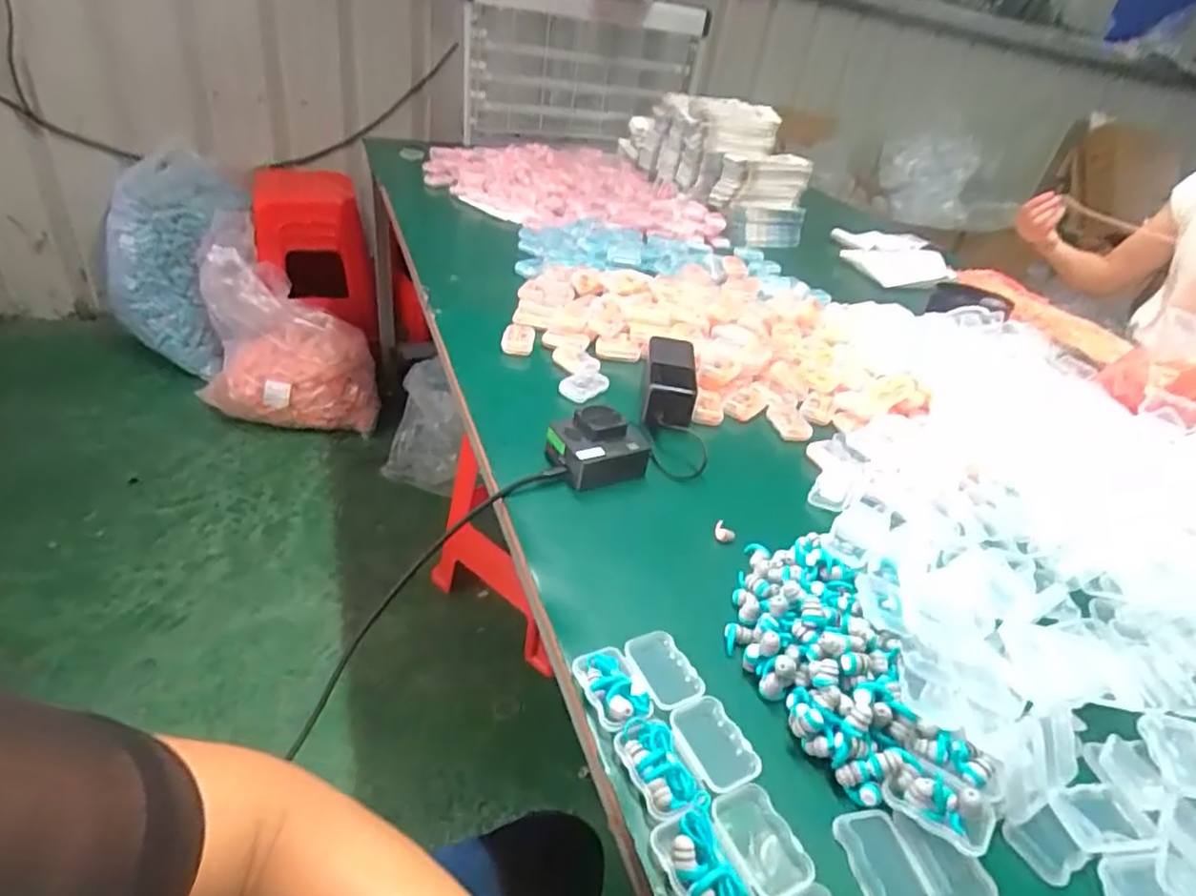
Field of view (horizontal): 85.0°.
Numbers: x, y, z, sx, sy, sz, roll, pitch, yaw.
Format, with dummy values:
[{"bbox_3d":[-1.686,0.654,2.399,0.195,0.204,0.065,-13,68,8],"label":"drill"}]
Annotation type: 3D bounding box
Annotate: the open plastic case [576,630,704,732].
[{"bbox_3d":[0.027,0.151,0.428,0.074,0.020,0.055,-10,39,-27],"label":"open plastic case"}]

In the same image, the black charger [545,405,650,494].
[{"bbox_3d":[0.001,-0.002,0.615,0.085,0.048,0.068,-8,38,-25],"label":"black charger"}]

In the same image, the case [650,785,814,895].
[{"bbox_3d":[0.072,0.213,0.344,0.073,0.015,0.056,-8,38,-25],"label":"case"}]

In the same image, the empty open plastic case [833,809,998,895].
[{"bbox_3d":[0.175,0.227,0.361,0.072,0.009,0.055,0,35,-15],"label":"empty open plastic case"}]

